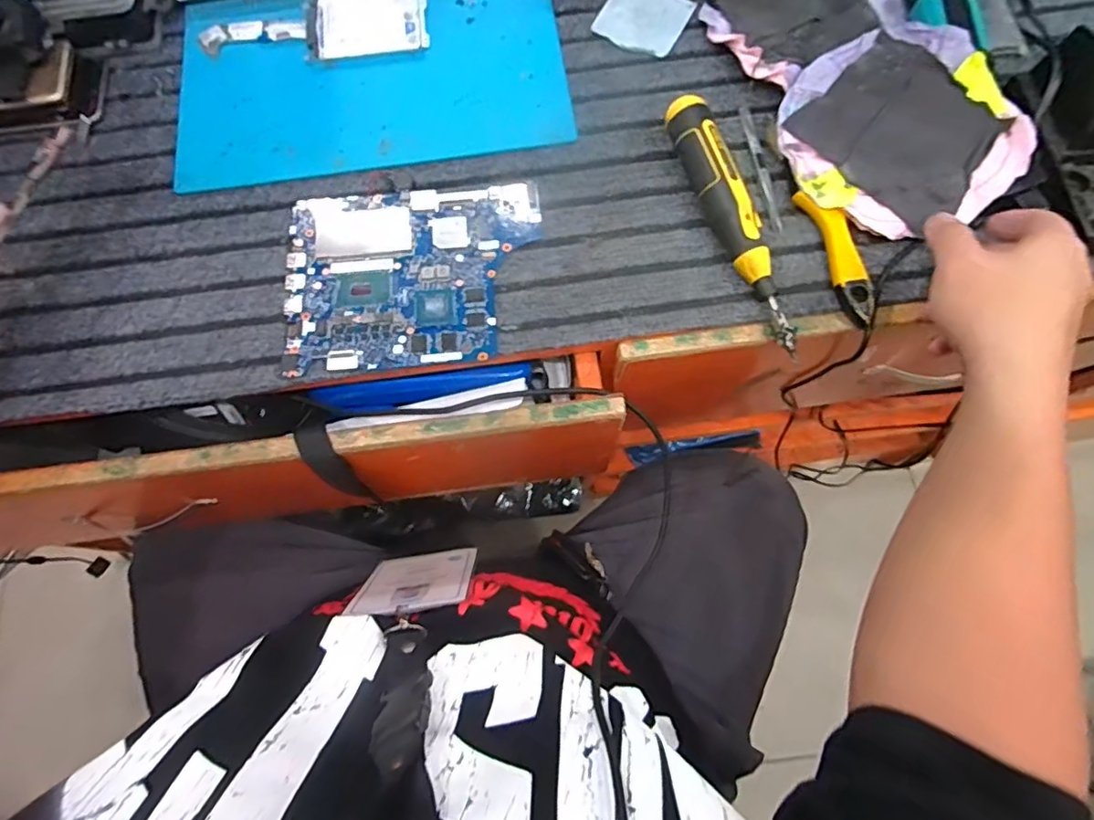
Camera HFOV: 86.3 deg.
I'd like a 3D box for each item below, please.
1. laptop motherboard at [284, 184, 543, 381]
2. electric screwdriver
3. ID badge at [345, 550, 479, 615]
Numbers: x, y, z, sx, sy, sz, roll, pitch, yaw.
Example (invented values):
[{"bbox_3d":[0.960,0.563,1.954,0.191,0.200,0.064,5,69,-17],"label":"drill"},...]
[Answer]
[{"bbox_3d":[-0.106,-0.107,0.466,0.197,0.009,0.152,-4,73,0],"label":"laptop motherboard"},{"bbox_3d":[0.146,-0.146,0.450,0.030,0.039,0.210,-20,73,-5],"label":"electric screwdriver"},{"bbox_3d":[-0.109,0.142,0.483,0.092,0.133,0.005,-5,94,-3],"label":"ID badge"}]

